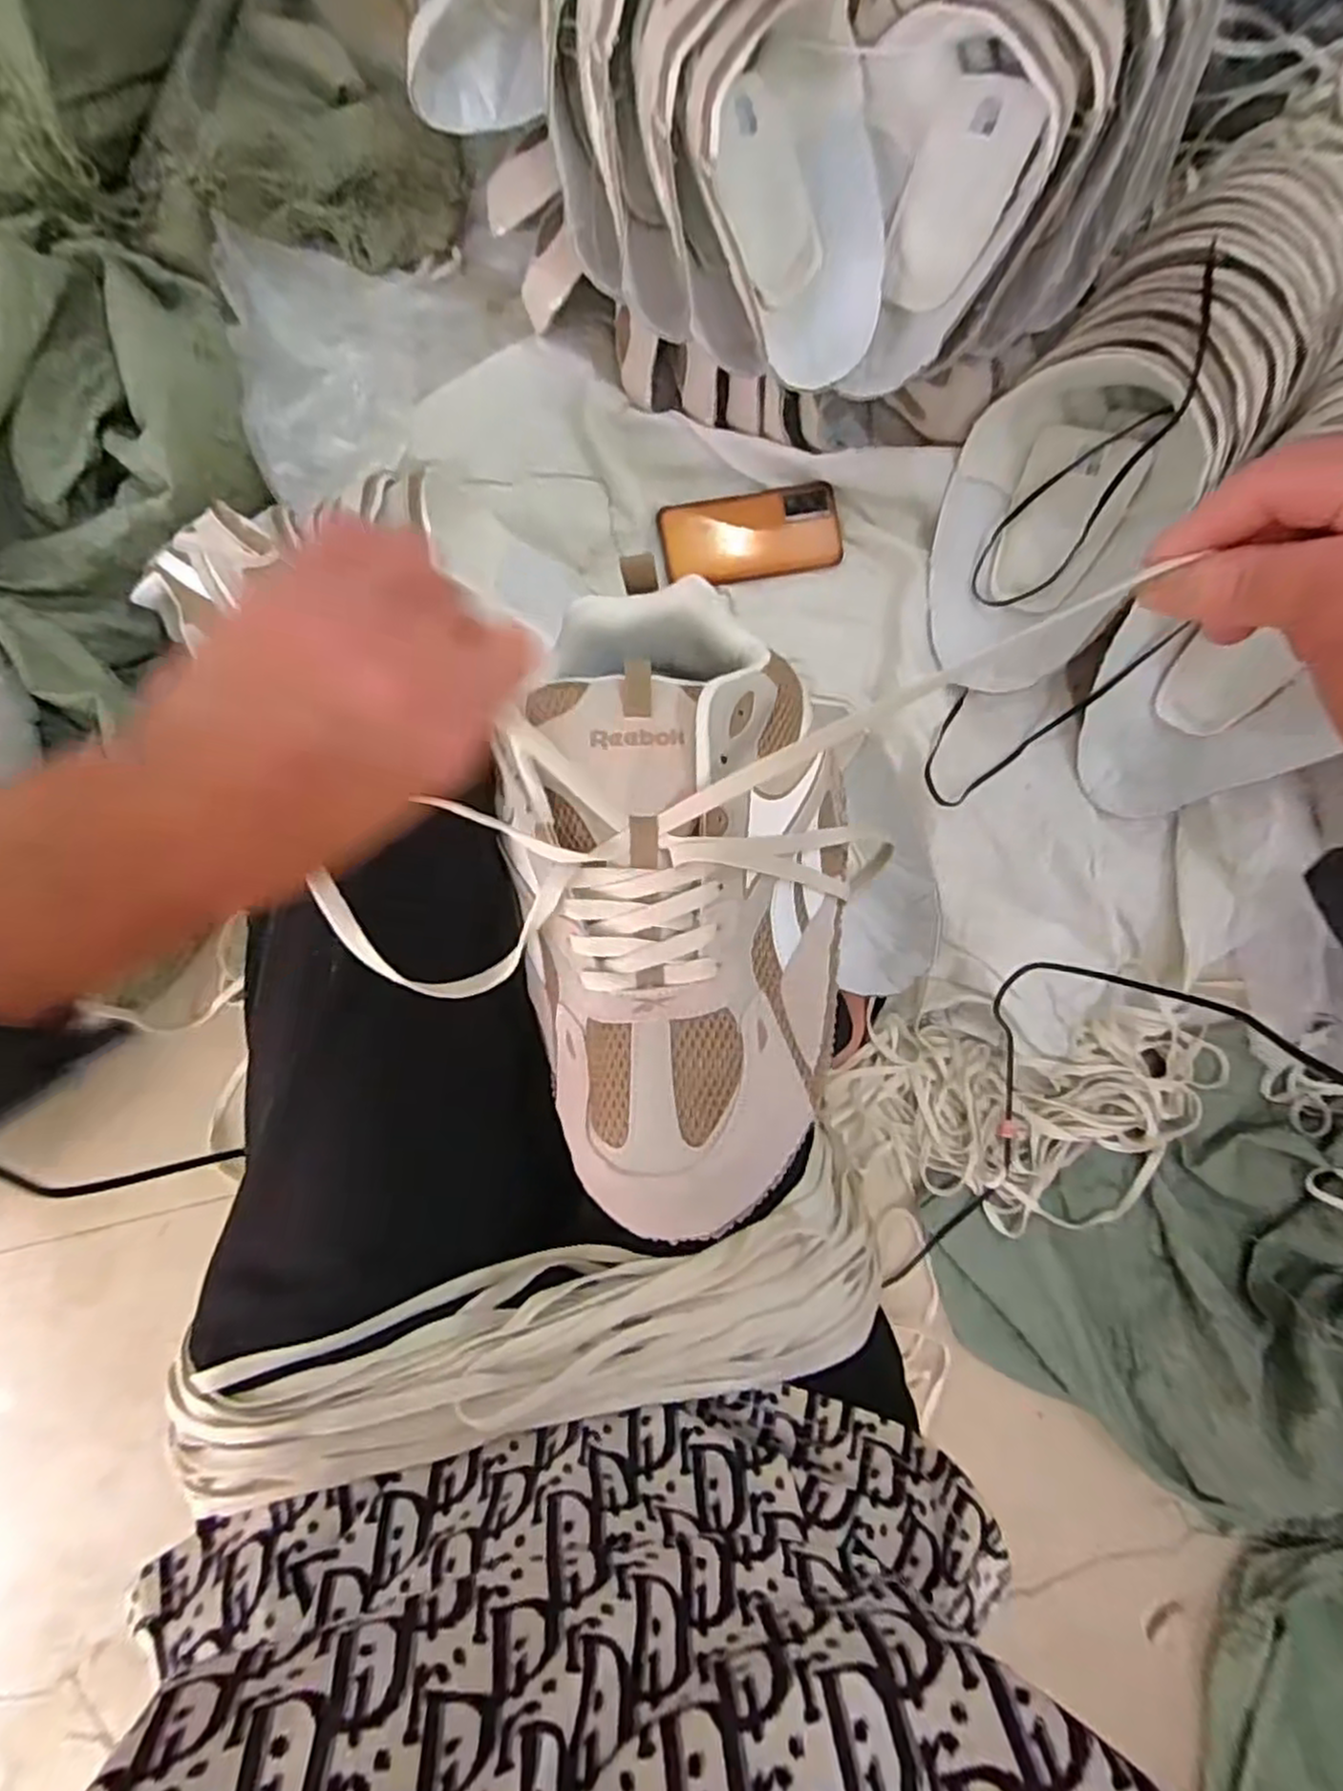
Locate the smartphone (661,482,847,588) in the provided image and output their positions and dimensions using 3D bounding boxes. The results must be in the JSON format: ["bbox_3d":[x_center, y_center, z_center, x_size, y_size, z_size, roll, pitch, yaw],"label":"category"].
[{"bbox_3d":[0.074,-0.333,0.687,0.163,0.010,0.076,-10,89,-2],"label":"smartphone"}]

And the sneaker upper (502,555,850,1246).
[{"bbox_3d":[0.010,0.000,0.309,0.136,0.066,0.265,-5,89,-2],"label":"sneaker upper"}]

